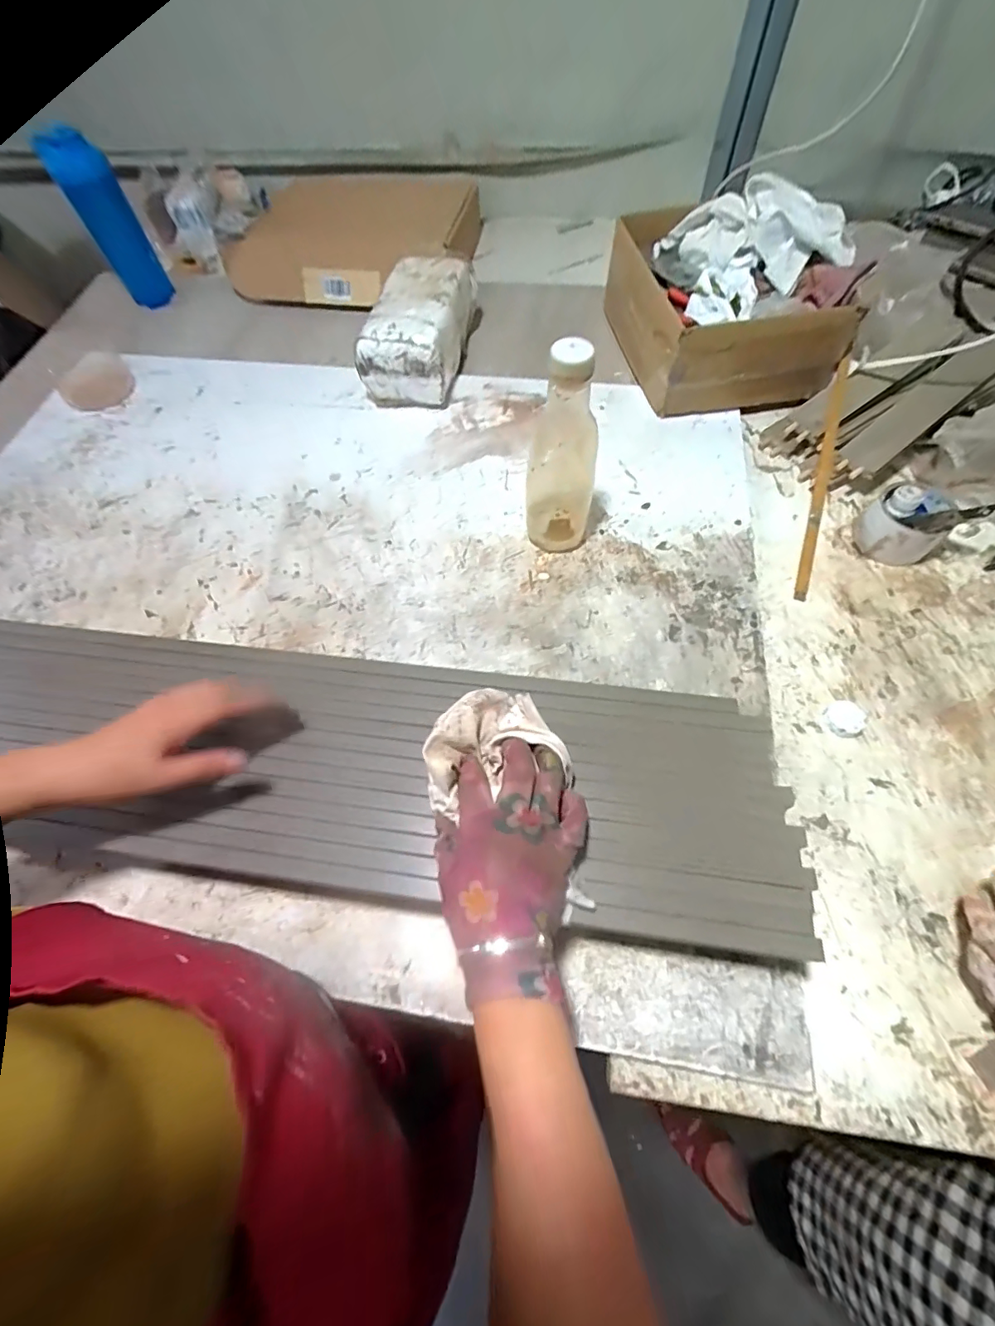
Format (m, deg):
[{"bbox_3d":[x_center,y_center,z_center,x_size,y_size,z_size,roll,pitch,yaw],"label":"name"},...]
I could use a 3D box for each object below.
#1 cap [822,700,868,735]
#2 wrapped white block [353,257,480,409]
[{"bbox_3d":[0.349,0.055,0.509,0.032,0.016,0.034,0,61,0],"label":"cap"},{"bbox_3d":[-0.111,-0.492,0.745,0.128,0.105,0.216,11,62,6],"label":"wrapped white block"}]

